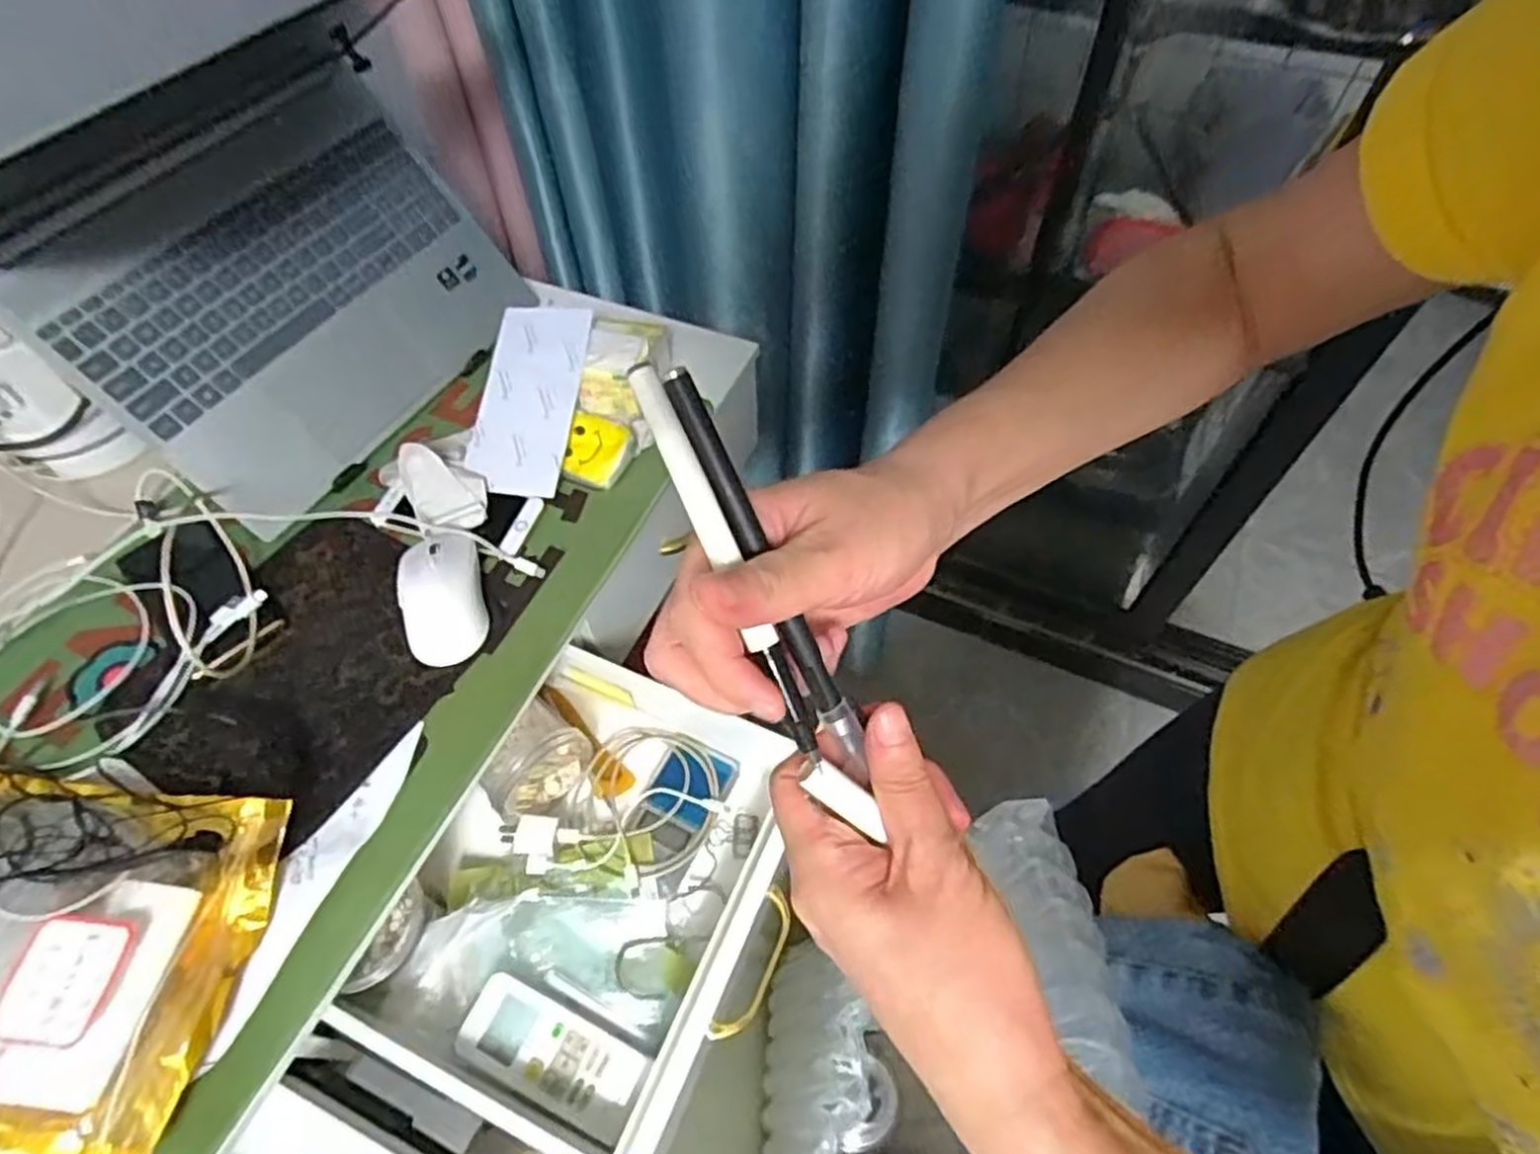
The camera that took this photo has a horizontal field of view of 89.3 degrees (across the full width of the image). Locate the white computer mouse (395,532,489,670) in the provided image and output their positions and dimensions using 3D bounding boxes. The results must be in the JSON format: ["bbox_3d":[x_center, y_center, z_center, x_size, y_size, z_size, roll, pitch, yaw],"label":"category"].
[{"bbox_3d":[-0.252,0.015,0.602,0.057,0.028,0.106,-14,58,-8],"label":"white computer mouse"}]

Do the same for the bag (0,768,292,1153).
[{"bbox_3d":[-0.464,0.217,0.469,0.298,0.042,0.194,5,57,4],"label":"bag"}]

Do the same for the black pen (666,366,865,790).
[{"bbox_3d":[0.002,0.004,0.242,0.011,0.008,0.142,-28,103,-16],"label":"black pen"}]

